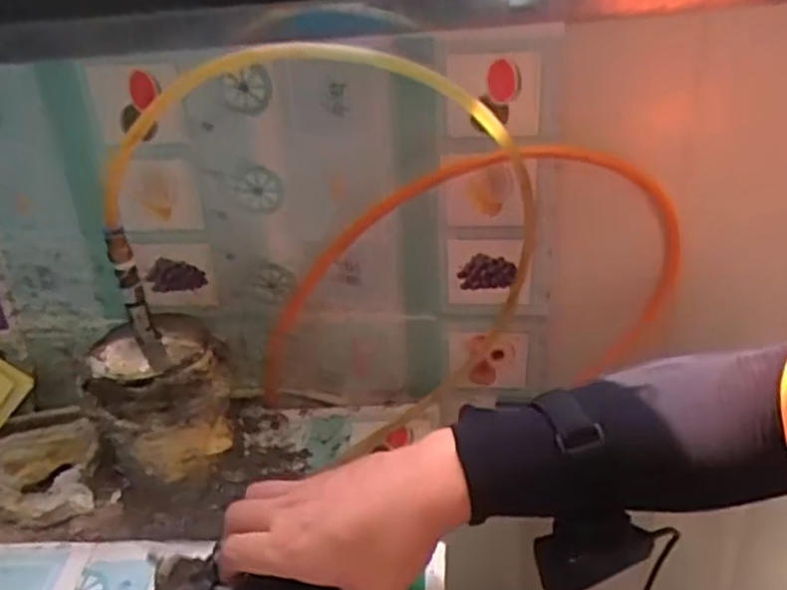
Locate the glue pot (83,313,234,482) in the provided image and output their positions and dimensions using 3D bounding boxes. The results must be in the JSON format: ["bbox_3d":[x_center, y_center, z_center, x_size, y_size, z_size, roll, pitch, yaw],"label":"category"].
[{"bbox_3d":[-0.166,0.085,0.546,0.093,0.125,0.093,-4,31,3],"label":"glue pot"}]

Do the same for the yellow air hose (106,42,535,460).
[{"bbox_3d":[-0.037,-0.026,0.534,0.276,0.299,0.075,-7,31,-3],"label":"yellow air hose"}]

